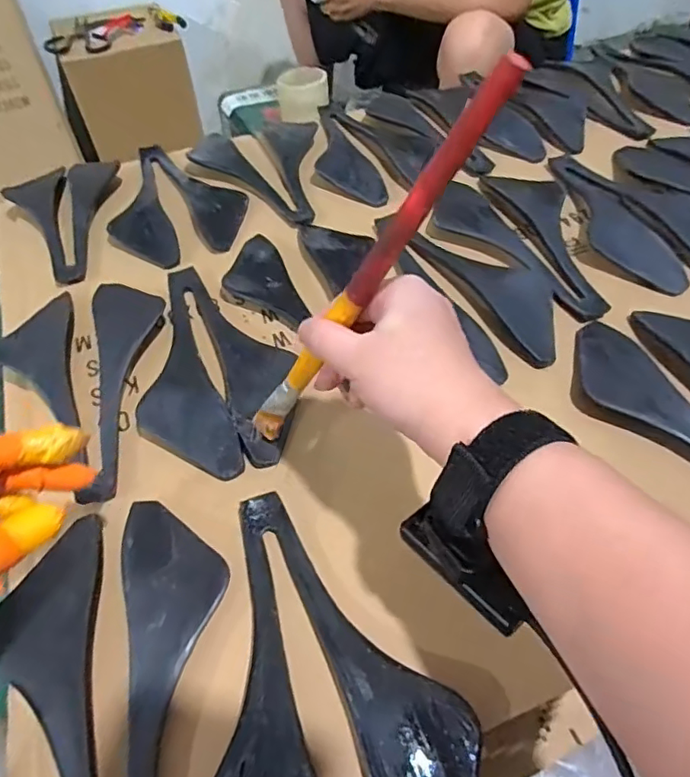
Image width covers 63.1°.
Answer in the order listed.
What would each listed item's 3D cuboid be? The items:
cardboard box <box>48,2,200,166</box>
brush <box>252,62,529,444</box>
[{"bbox_3d":[-0.486,-0.673,1.250,0.264,0.228,0.196,-21,53,-13],"label":"cardboard box"},{"bbox_3d":[0.002,-0.044,0.304,0.017,0.279,0.010,21,50,-17],"label":"brush"}]

